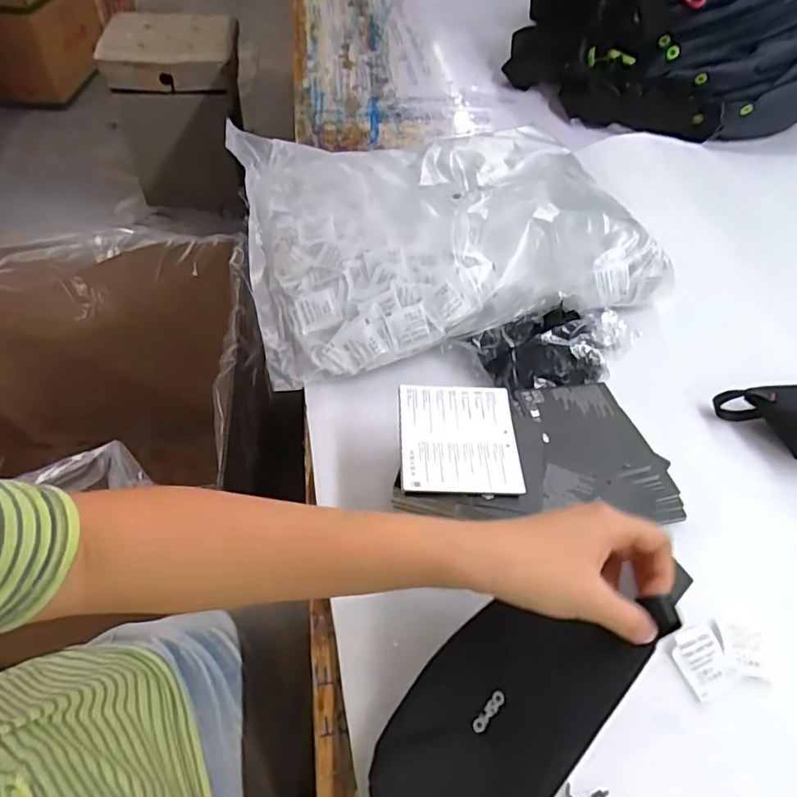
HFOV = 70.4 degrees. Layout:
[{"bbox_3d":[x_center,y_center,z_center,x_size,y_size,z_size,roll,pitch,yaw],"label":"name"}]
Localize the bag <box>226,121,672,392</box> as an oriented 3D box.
[{"bbox_3d":[0.040,-0.203,0.659,0.451,0.099,0.368,-14,52,-18],"label":"bag"}]

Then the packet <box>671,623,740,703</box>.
[{"bbox_3d":[0.221,0.191,0.409,0.041,0.004,0.042,-14,52,-18],"label":"packet"}]

